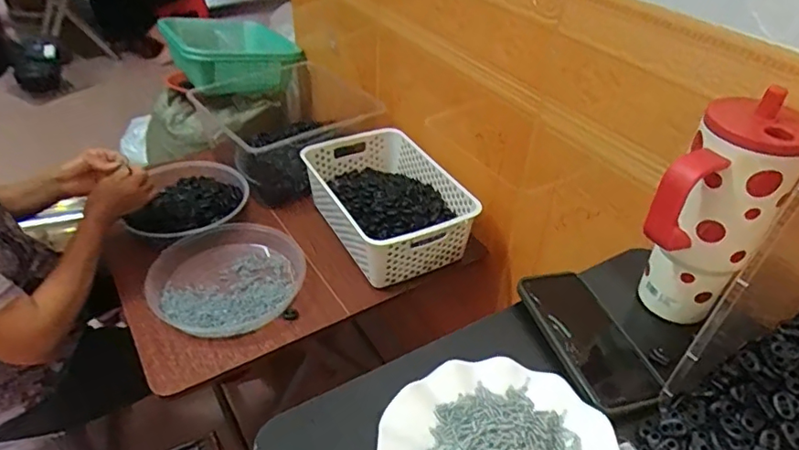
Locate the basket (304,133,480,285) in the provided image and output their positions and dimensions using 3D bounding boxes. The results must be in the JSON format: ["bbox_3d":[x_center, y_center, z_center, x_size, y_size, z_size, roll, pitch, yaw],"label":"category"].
[{"bbox_3d":[-0.020,-0.044,0.947,0.212,0.097,0.307,-17,42,-22],"label":"basket"}]

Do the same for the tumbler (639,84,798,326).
[{"bbox_3d":[0.275,0.006,0.482,0.083,0.211,0.103,29,46,31],"label":"tumbler"}]

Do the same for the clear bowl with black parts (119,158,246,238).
[{"bbox_3d":[-0.396,-0.052,0.991,0.212,0.064,0.231,1,39,-1],"label":"clear bowl with black parts"}]

